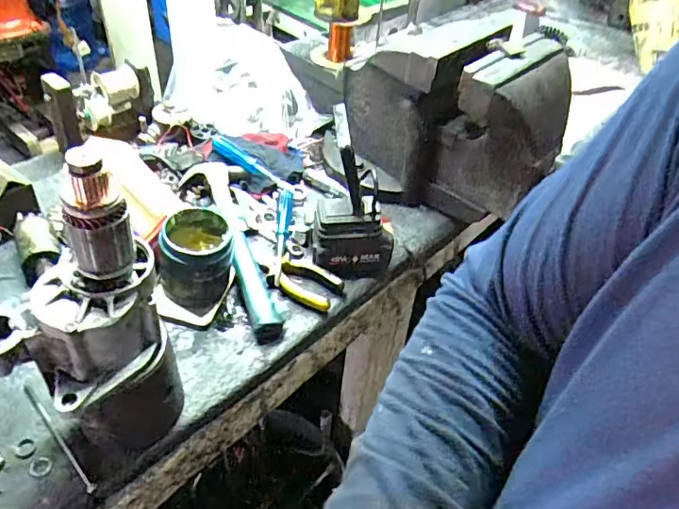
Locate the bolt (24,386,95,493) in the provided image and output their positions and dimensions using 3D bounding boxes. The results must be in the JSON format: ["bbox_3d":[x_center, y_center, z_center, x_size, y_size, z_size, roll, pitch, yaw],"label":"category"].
[{"bbox_3d":[-0.306,0.194,0.572,0.008,0.005,0.159,-32,56,-33],"label":"bolt"}]

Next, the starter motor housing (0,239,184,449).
[{"bbox_3d":[-0.243,0.109,0.527,0.114,0.205,0.164,33,50,25],"label":"starter motor housing"}]

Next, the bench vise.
[{"bbox_3d":[0.172,-0.220,0.837,0.324,0.242,0.184,37,51,28],"label":"bench vise"}]

